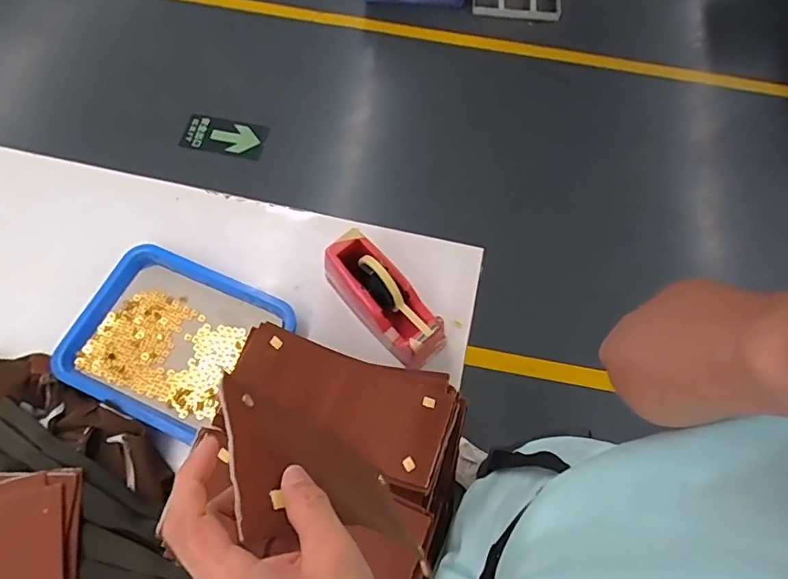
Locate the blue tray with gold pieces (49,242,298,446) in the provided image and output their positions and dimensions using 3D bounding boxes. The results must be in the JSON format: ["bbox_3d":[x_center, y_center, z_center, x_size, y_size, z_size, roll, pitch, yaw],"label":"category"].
[{"bbox_3d":[-0.313,0.069,0.709,0.267,0.032,0.221,23,70,7],"label":"blue tray with gold pieces"}]

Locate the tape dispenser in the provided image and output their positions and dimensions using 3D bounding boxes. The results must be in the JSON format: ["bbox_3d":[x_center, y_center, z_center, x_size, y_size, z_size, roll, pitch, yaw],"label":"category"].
[{"bbox_3d":[-0.014,0.014,0.702,0.077,0.102,0.195,-40,75,-16],"label":"tape dispenser"}]

